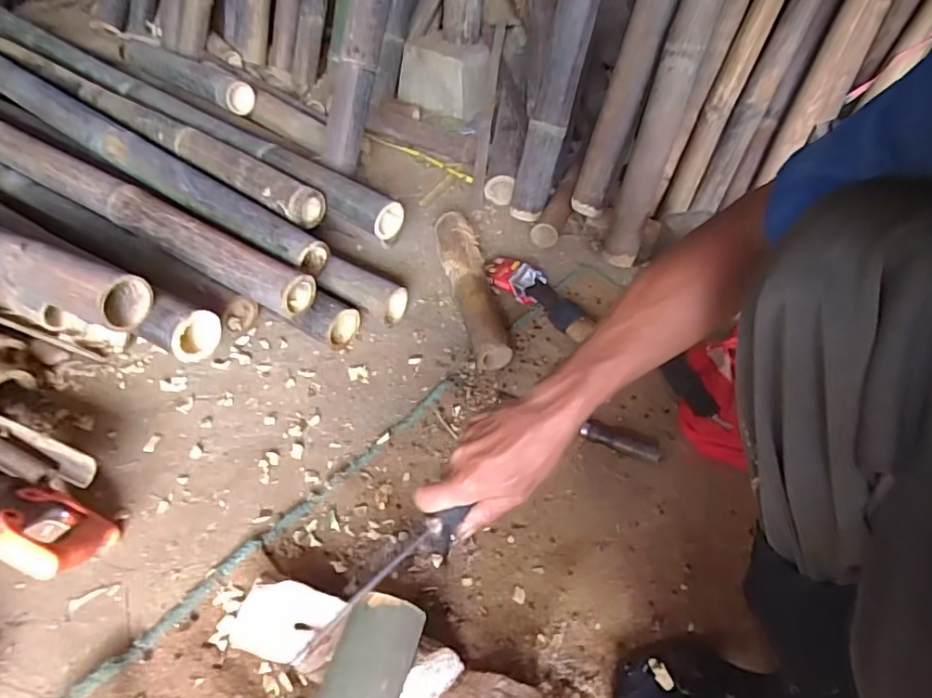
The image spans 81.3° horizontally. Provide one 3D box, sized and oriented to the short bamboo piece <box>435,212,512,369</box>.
[{"bbox_3d":[0.008,-0.112,0.933,0.070,0.070,0.352,-7,46,-12],"label":"short bamboo piece"}]

